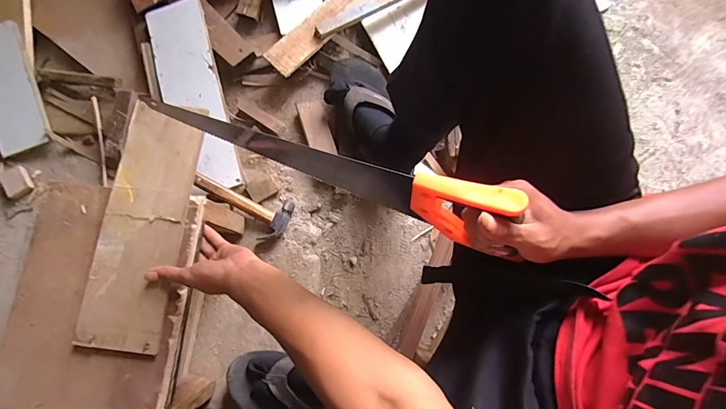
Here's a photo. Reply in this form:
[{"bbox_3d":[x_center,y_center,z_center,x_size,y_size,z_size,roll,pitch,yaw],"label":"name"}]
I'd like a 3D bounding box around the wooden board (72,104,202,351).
[{"bbox_3d":[-0.304,0.027,0.533,0.108,0.013,0.330,5,78,2],"label":"wooden board"}]

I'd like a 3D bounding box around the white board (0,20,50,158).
[{"bbox_3d":[-0.725,-0.235,0.783,0.110,0.010,0.257,-20,87,2],"label":"white board"}]

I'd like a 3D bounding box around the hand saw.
[{"bbox_3d":[-0.042,-0.041,0.401,0.377,0.093,0.034,19,79,8],"label":"hand saw"}]

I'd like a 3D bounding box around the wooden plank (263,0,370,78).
[{"bbox_3d":[-0.083,-0.381,0.800,0.071,0.023,0.282,43,82,8],"label":"wooden plank"}]

